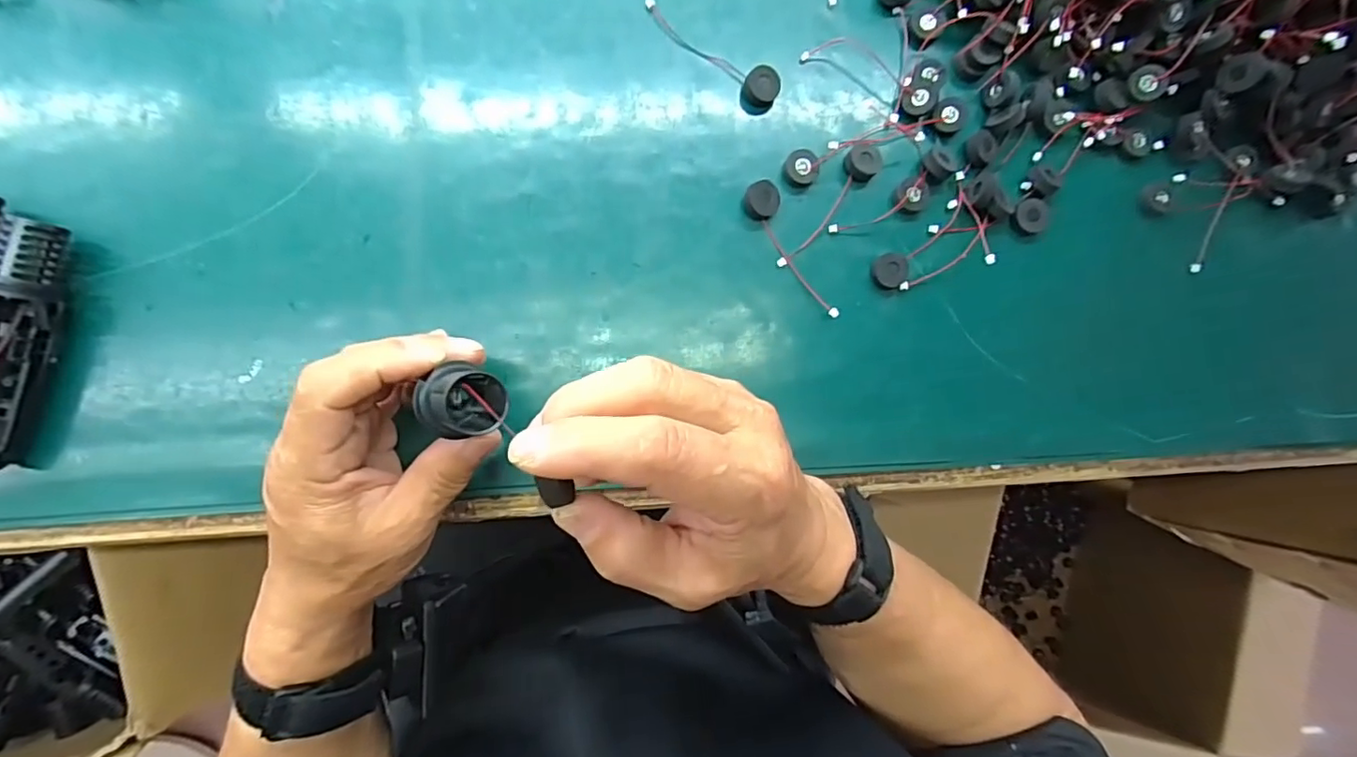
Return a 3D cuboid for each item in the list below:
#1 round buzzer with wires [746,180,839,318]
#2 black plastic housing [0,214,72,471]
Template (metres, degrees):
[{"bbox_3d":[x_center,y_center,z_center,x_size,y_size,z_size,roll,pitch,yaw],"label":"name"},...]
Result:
[{"bbox_3d":[0.066,-0.074,0.342,0.020,0.010,0.090,-27,91,-7],"label":"round buzzer with wires"},{"bbox_3d":[-0.326,-0.016,0.280,0.029,0.032,0.120,13,86,-6],"label":"black plastic housing"}]

